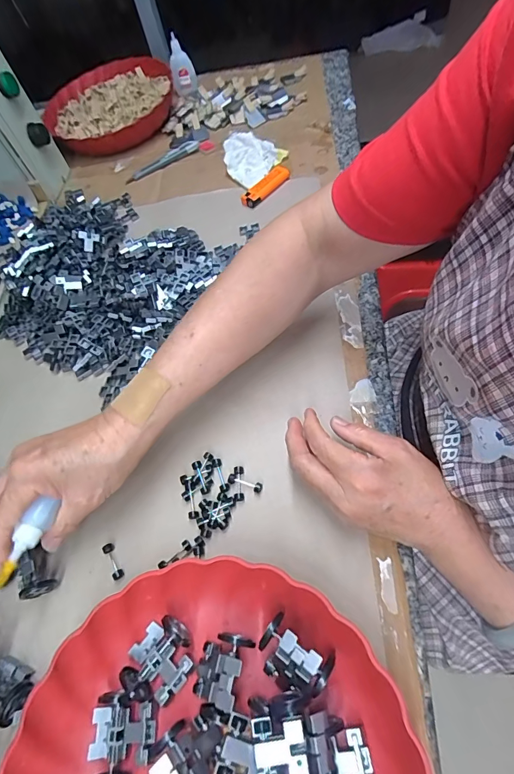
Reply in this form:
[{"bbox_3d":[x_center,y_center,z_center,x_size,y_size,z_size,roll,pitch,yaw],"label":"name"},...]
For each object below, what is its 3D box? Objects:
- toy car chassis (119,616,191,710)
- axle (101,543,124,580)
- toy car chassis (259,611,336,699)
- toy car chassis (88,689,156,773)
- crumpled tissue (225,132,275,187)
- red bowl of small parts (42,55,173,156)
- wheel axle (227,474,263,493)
[{"bbox_3d":[-0.071,0.198,0.278,0.045,0.018,0.050,36,72,26],"label":"toy car chassis"},{"bbox_3d":[-0.123,0.148,0.327,0.009,0.006,0.032,-32,60,-9],"label":"axle"},{"bbox_3d":[0.024,0.182,0.257,0.046,0.034,0.035,25,67,22],"label":"toy car chassis"},{"bbox_3d":[-0.093,0.236,0.258,0.045,0.023,0.048,-13,58,2],"label":"toy car chassis"},{"bbox_3d":[-0.010,-0.347,0.578,0.075,0.027,0.112,-8,59,6],"label":"crumpled tissue"},{"bbox_3d":[-0.261,-0.513,0.698,0.225,0.074,0.210,-5,59,8],"label":"red bowl of small parts"},{"bbox_3d":[-0.011,0.085,0.341,0.032,0.006,0.009,14,63,18],"label":"wheel axle"}]

